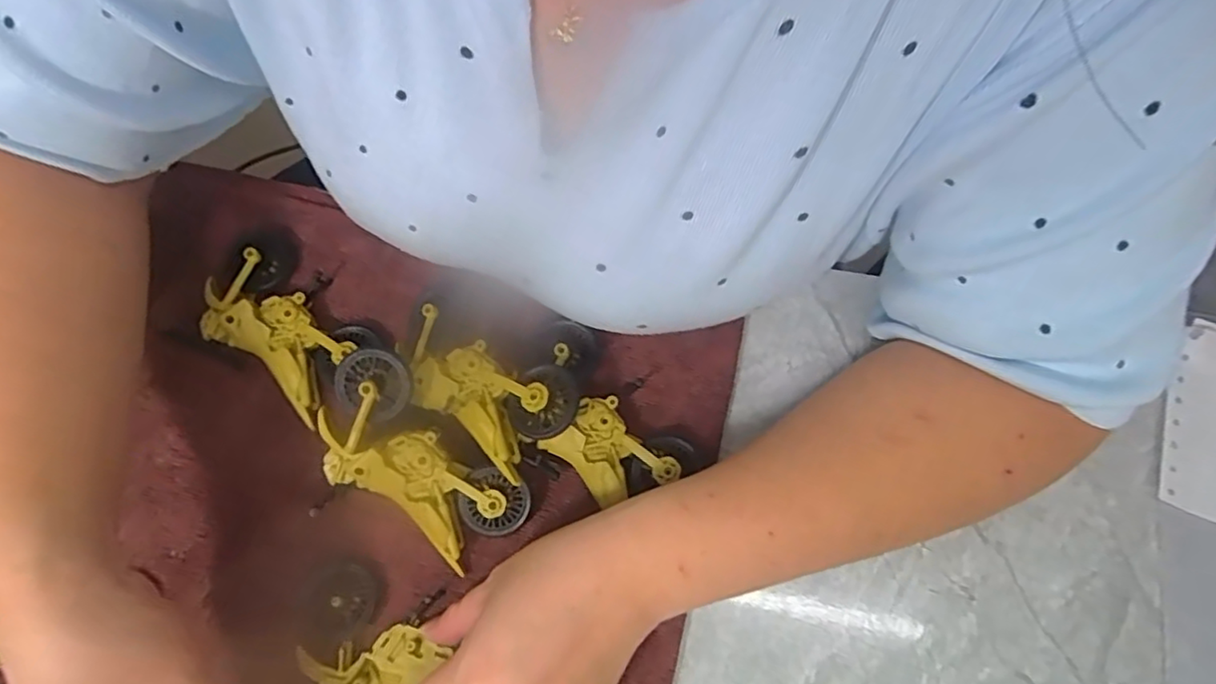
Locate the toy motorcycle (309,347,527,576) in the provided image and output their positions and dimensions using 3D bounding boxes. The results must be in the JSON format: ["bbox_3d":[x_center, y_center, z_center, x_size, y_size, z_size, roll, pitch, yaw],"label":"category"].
[{"bbox_3d":[-0.101,0.064,0.314,0.116,0.024,0.069,45,81,-5],"label":"toy motorcycle"}]

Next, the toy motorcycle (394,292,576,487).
[{"bbox_3d":[-0.069,0.018,0.324,0.106,0.024,0.055,35,79,10],"label":"toy motorcycle"}]

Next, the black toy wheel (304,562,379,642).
[{"bbox_3d":[-0.136,0.133,0.322,0.033,0.007,0.035,0,75,2],"label":"black toy wheel"}]

